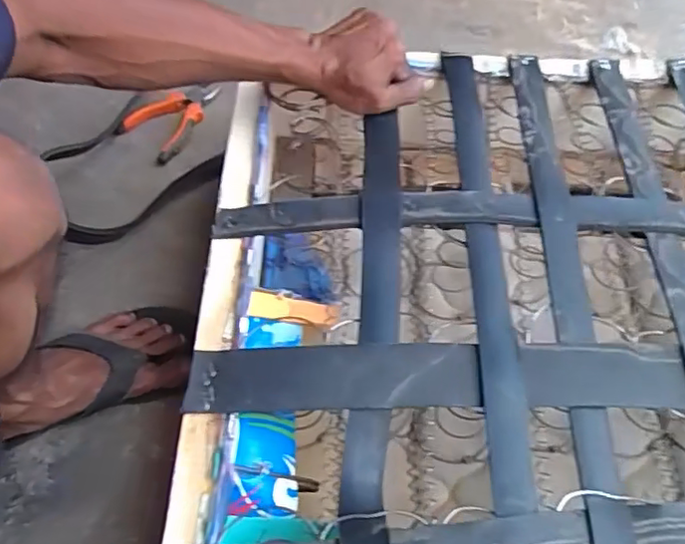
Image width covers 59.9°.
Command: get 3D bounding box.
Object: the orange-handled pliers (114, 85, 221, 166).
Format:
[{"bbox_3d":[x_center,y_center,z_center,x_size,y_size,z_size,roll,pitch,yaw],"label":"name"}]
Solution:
[{"bbox_3d":[-0.247,-0.232,0.865,0.098,0.035,0.145,36,67,17],"label":"orange-handled pliers"}]

